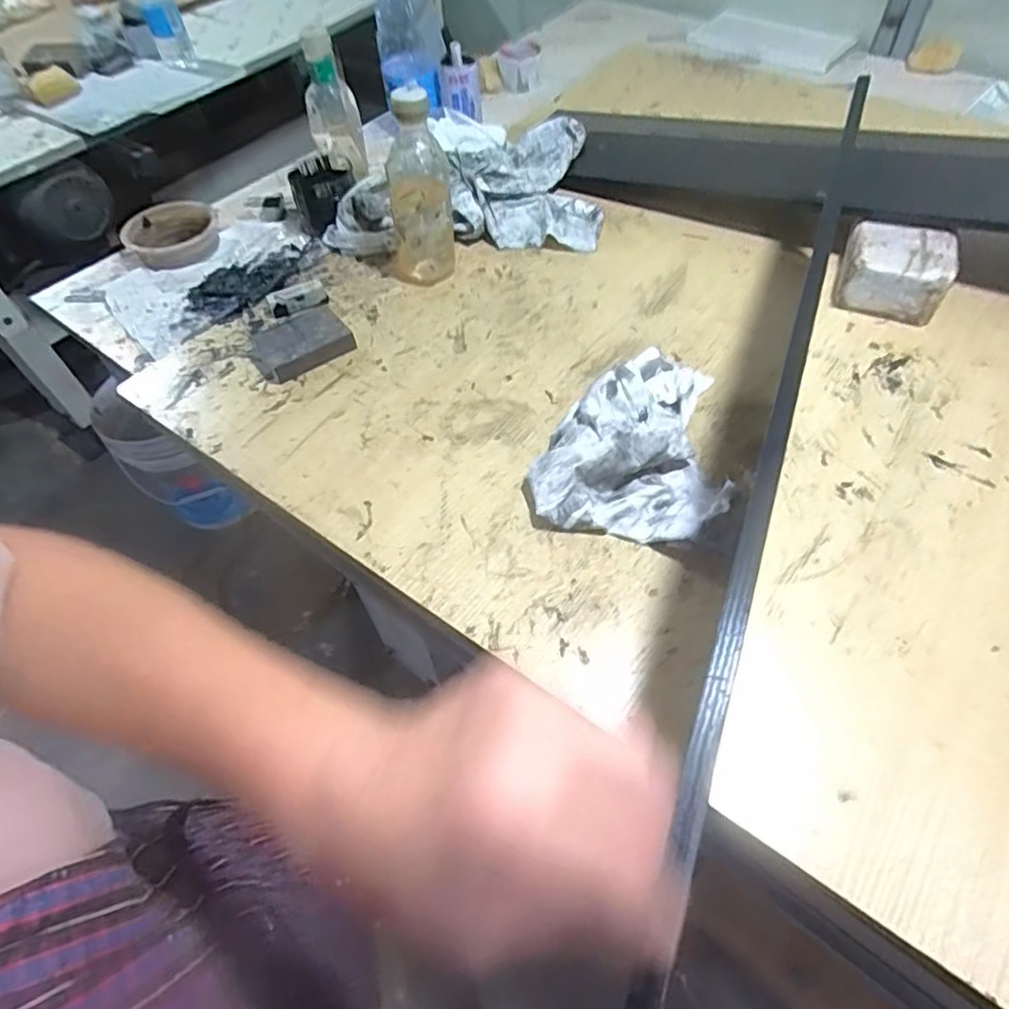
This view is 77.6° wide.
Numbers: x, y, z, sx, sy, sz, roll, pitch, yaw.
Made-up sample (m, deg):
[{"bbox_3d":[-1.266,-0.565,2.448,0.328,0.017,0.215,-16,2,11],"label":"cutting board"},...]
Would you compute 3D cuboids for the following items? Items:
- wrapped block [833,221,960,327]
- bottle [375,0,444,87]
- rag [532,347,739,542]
[{"bbox_3d":[0.460,-0.277,0.742,0.116,0.063,0.107,17,57,15],"label":"wrapped block"},{"bbox_3d":[-0.148,-0.733,0.964,0.099,0.187,0.076,-7,76,-4],"label":"bottle"},{"bbox_3d":[0.128,-0.070,0.618,0.174,0.050,0.223,10,55,10],"label":"rag"}]

